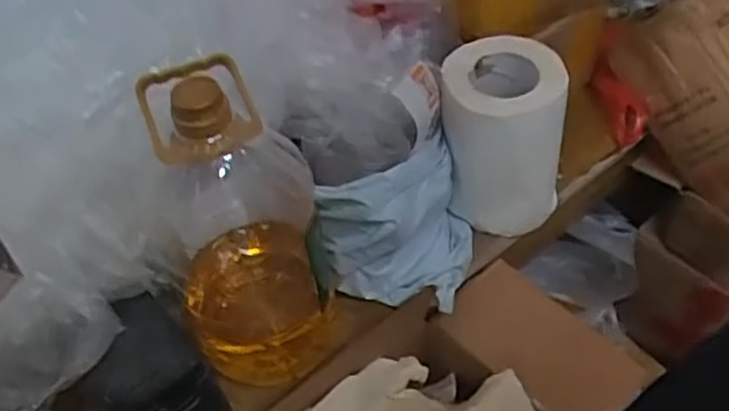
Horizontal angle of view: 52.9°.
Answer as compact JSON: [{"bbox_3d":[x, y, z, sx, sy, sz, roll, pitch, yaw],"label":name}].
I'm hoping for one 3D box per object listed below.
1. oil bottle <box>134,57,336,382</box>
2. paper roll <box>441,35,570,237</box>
[{"bbox_3d":[-0.124,0.022,0.708,0.157,0.343,0.143,-15,49,-7],"label":"oil bottle"},{"bbox_3d":[0.162,-0.073,0.849,0.136,0.212,0.107,0,49,6],"label":"paper roll"}]

